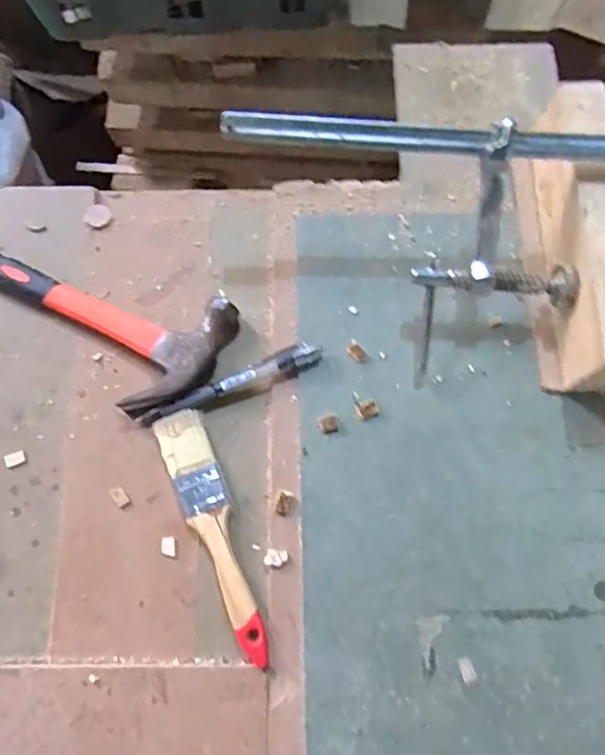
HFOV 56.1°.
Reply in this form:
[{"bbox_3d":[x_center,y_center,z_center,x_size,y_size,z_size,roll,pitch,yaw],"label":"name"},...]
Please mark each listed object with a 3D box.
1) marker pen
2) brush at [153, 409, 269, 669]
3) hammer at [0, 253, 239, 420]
[{"bbox_3d":[-0.050,0.005,0.398,0.134,0.009,0.016,-21,74,-4],"label":"marker pen"},{"bbox_3d":[-0.058,0.102,0.376,0.032,0.011,0.166,-22,74,-5],"label":"brush"},{"bbox_3d":[-0.184,-0.060,0.418,0.263,0.024,0.096,25,76,9],"label":"hammer"}]

